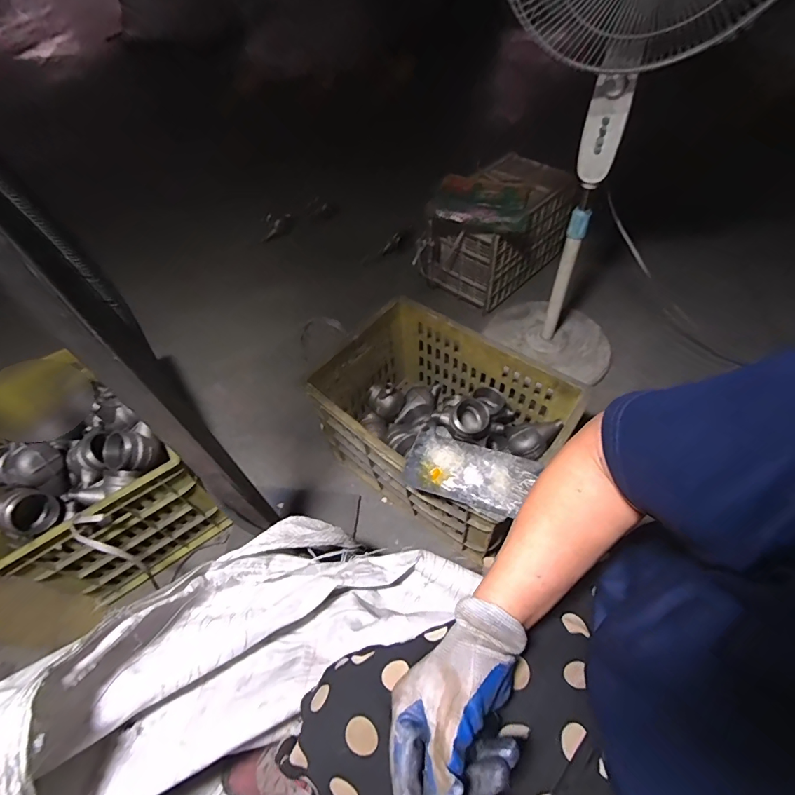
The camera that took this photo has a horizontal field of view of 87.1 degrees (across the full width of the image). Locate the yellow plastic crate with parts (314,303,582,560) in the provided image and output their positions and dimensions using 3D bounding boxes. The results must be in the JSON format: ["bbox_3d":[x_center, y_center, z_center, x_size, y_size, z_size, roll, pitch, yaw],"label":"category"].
[{"bbox_3d":[0.095,0.065,0.986,0.541,0.304,0.383,34,63,26],"label":"yellow plastic crate with parts"}]

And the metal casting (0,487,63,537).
[{"bbox_3d":[-0.716,0.210,0.783,0.109,0.100,0.076,3,54,7],"label":"metal casting"}]

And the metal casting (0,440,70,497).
[{"bbox_3d":[-0.705,0.131,0.806,0.110,0.102,0.089,25,60,21],"label":"metal casting"}]

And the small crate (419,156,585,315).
[{"bbox_3d":[0.359,-0.587,1.466,0.306,0.311,0.490,34,63,26],"label":"small crate"}]

